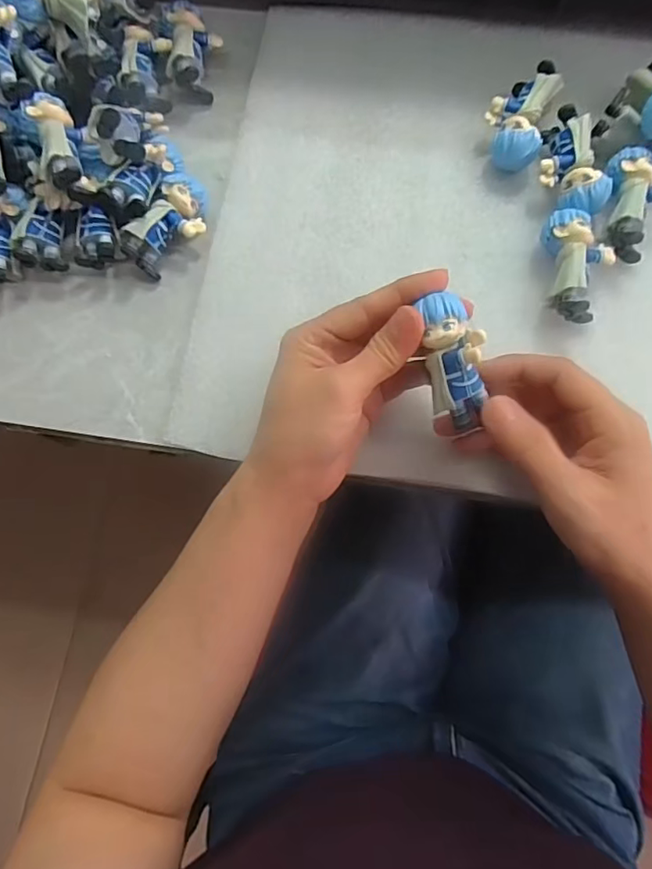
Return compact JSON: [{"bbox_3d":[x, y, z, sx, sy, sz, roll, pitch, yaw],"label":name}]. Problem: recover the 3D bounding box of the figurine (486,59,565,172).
[{"bbox_3d":[0.116,-0.191,0.337,0.035,0.028,0.068,20,78,5],"label":"figurine"}]

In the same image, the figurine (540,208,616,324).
[{"bbox_3d":[0.142,-0.096,0.316,0.034,0.029,0.063,-1,77,0],"label":"figurine"}]

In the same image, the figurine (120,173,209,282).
[{"bbox_3d":[-0.092,-0.124,0.333,0.033,0.029,0.060,37,80,8],"label":"figurine"}]

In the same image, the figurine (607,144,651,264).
[{"bbox_3d":[0.179,-0.133,0.323,0.034,0.028,0.062,9,77,3],"label":"figurine"}]

